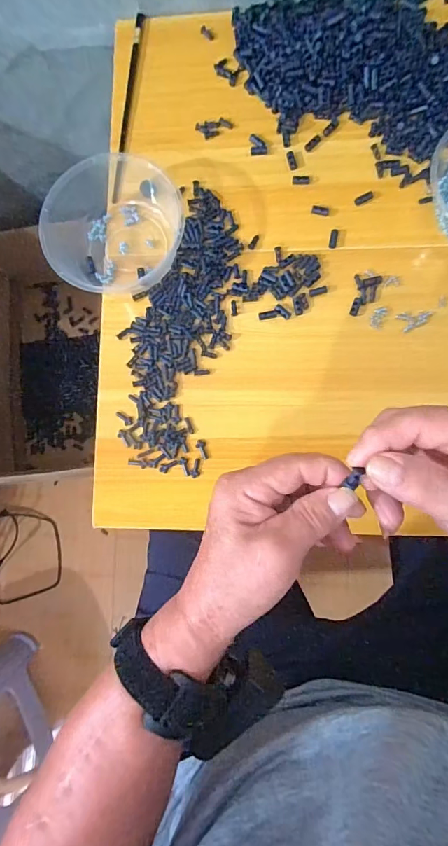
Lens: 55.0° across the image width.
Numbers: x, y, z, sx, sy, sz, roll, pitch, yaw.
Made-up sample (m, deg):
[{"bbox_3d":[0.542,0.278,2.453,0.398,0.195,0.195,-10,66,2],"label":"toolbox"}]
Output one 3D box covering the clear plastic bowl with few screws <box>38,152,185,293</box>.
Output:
[{"bbox_3d":[-0.116,-0.214,0.454,0.145,0.048,0.137,0,85,5],"label":"clear plastic bowl with few screws"}]

